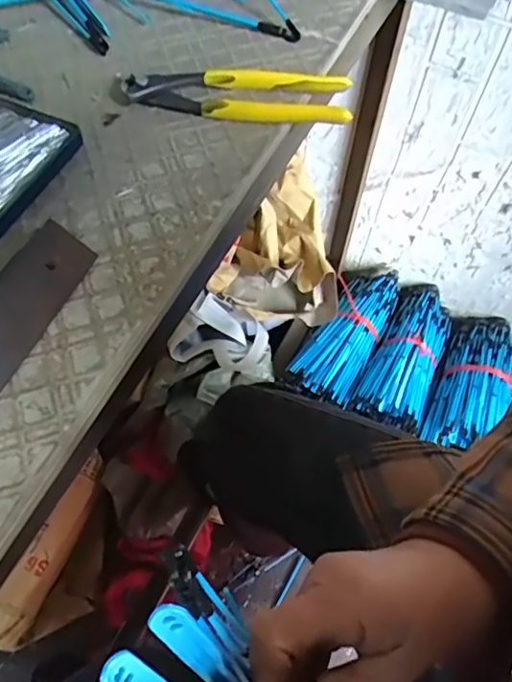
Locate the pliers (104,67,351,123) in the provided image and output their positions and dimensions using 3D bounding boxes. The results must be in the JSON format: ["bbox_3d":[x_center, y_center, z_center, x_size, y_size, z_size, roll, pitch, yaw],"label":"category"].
[{"bbox_3d":[-0.020,-0.182,0.402,0.175,0.019,0.044,6,61,1],"label":"pliers"}]

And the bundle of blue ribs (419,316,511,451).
[{"bbox_3d":[0.387,0.074,0.958,0.119,0.086,0.312,28,49,11],"label":"bundle of blue ribs"}]

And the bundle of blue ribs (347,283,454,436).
[{"bbox_3d":[0.286,0.017,0.988,0.116,0.102,0.315,26,64,11],"label":"bundle of blue ribs"}]

